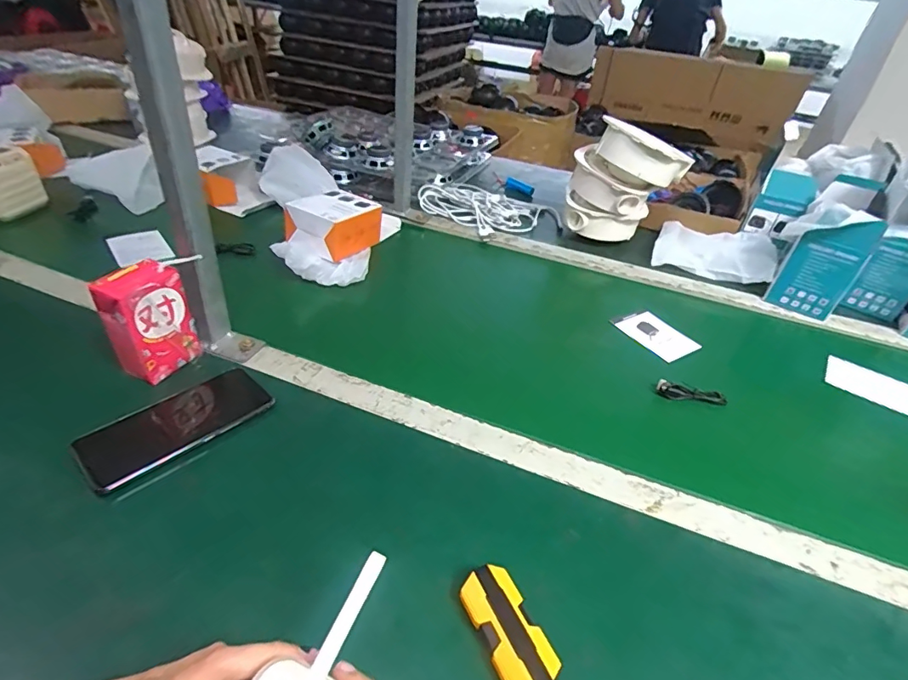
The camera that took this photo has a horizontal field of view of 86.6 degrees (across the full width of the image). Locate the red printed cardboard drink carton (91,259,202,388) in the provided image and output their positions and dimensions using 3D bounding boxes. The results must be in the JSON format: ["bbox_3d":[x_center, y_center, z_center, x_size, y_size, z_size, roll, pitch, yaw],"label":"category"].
[{"bbox_3d":[-0.300,-0.019,0.478,0.042,0.109,0.066,20,41,16],"label":"red printed cardboard drink carton"}]

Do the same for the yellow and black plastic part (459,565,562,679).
[{"bbox_3d":[0.036,0.194,0.323,0.039,0.018,0.078,-15,43,-25],"label":"yellow and black plastic part"}]

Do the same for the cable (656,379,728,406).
[{"bbox_3d":[0.270,0.060,0.547,0.077,0.016,0.013,8,38,1],"label":"cable"}]

